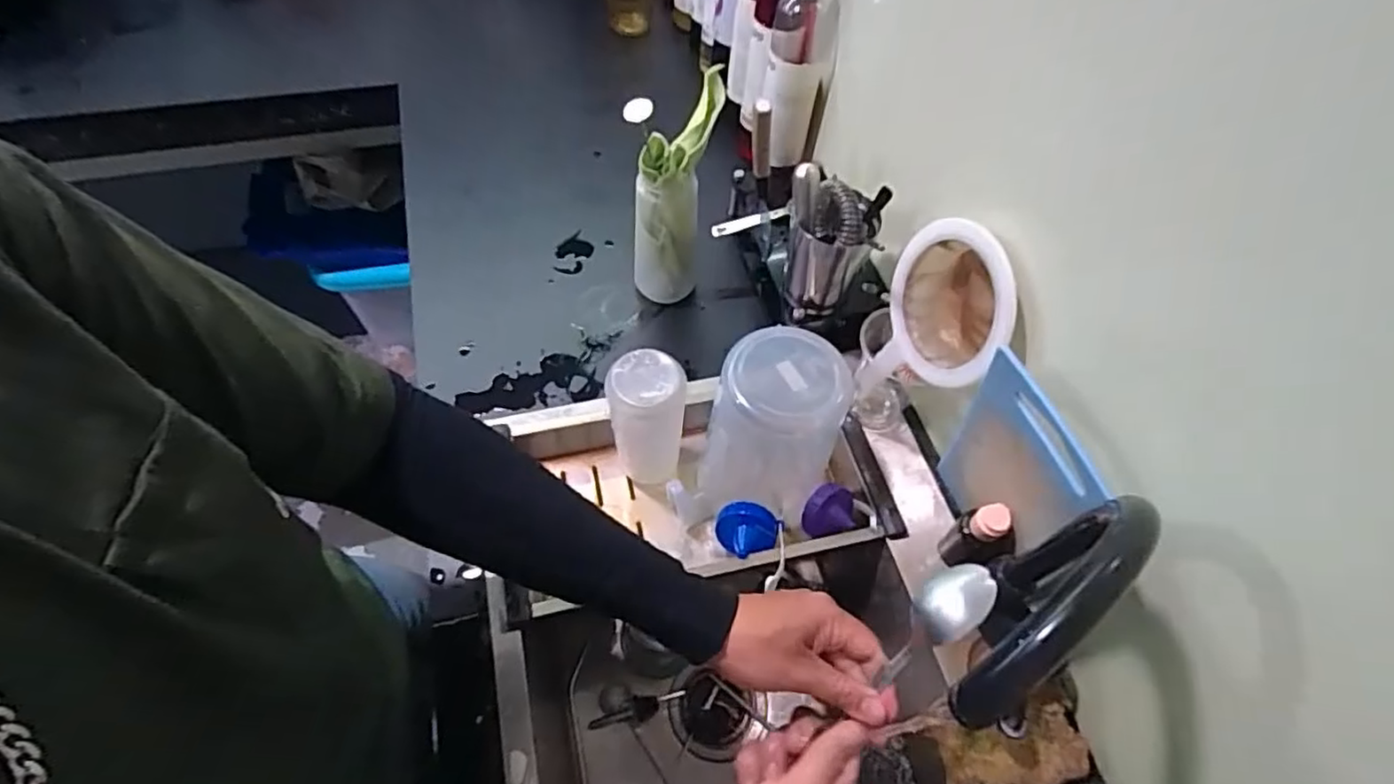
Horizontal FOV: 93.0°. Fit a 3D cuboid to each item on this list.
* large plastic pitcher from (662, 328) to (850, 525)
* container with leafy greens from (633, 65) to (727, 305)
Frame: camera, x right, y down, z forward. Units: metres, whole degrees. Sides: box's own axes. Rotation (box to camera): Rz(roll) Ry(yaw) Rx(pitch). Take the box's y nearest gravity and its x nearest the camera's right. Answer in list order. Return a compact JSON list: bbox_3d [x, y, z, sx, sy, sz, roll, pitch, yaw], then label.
[{"bbox_3d":[0.067,0.051,0.636,0.113,0.203,0.123,25,59,11],"label":"large plastic pitcher"},{"bbox_3d":[-0.025,-0.203,0.713,0.072,0.249,0.095,16,58,6],"label":"container with leafy greens"}]

